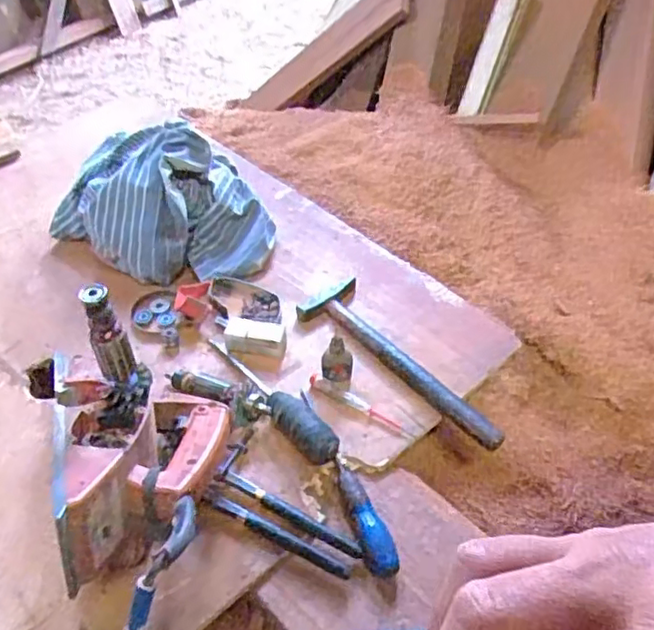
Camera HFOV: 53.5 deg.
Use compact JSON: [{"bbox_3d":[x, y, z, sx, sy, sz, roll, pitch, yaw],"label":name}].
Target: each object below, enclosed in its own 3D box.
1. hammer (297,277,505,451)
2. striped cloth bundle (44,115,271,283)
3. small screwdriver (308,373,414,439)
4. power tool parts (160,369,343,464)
[{"bbox_3d":[0.091,0.043,0.749,0.077,0.021,0.296,-38,56,-25],"label":"hammer"},{"bbox_3d":[-0.229,-0.153,0.871,0.301,0.124,0.203,7,50,11],"label":"striped cloth bundle"},{"bbox_3d":[0.035,0.099,0.711,0.126,0.017,0.019,27,57,25],"label":"small screwdriver"},{"bbox_3d":[-0.082,0.099,0.699,0.215,0.035,0.051,18,53,19],"label":"power tool parts"}]

